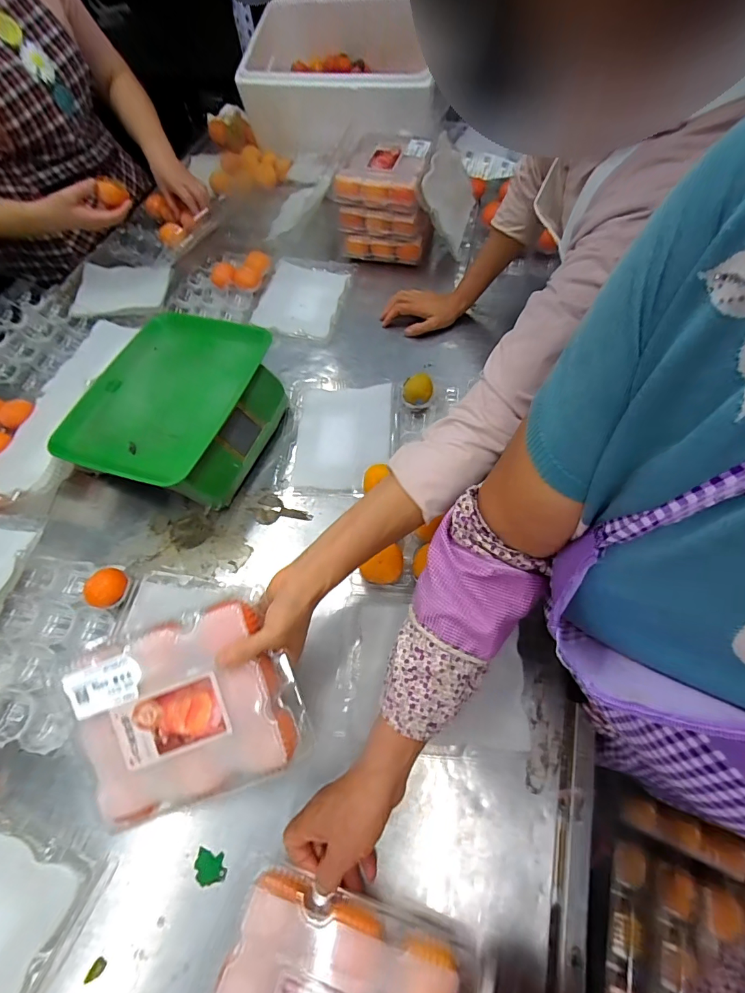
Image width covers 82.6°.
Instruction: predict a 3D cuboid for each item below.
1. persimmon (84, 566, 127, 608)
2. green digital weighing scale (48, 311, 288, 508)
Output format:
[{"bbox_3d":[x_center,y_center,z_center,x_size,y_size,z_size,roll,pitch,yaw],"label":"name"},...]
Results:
[{"bbox_3d":[-0.346,0.122,0.560,0.051,0.039,0.050,-2,61,3],"label":"persimmon"},{"bbox_3d":[-0.285,-0.131,0.658,0.246,0.112,0.301,12,62,11],"label":"green digital weighing scale"}]

